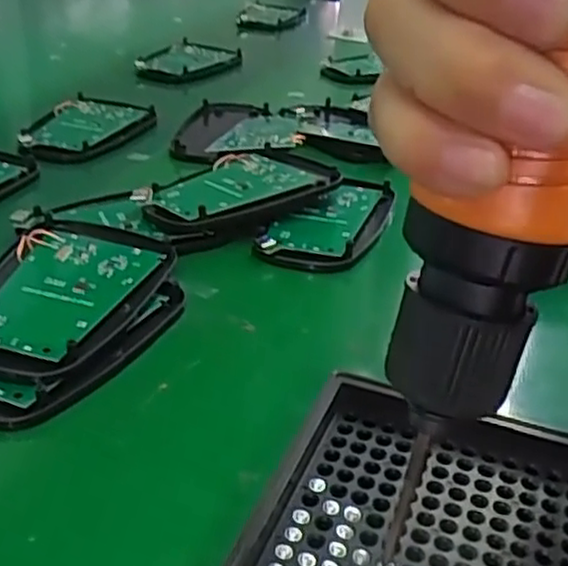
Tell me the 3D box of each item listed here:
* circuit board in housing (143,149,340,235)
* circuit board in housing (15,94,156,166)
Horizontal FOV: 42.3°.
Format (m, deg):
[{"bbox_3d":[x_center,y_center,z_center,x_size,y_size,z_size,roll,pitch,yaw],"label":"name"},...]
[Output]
[{"bbox_3d":[-0.025,-0.046,0.370,0.091,0.017,0.069,-9,35,-22],"label":"circuit board in housing"},{"bbox_3d":[-0.127,-0.096,0.465,0.064,0.015,0.092,14,33,13],"label":"circuit board in housing"}]

